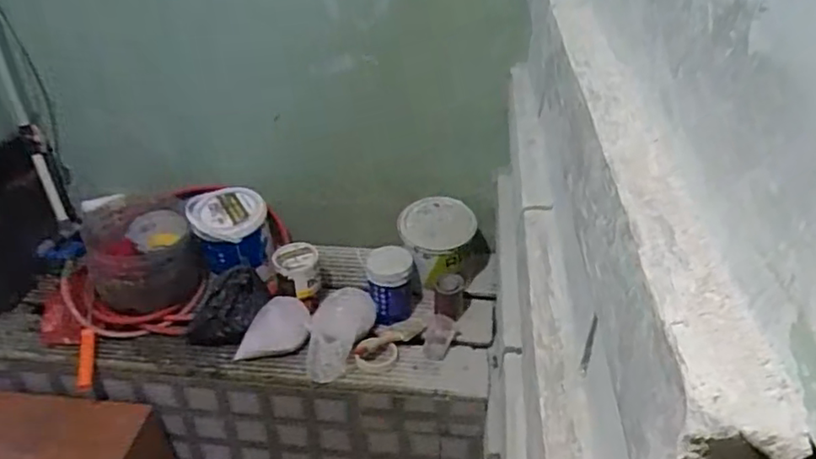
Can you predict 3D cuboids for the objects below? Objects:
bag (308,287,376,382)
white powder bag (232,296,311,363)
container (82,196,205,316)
[{"bbox_3d":[-0.168,0.228,1.371,0.130,0.092,0.219,13,35,19],"label":"bag"},{"bbox_3d":[-0.307,0.223,1.376,0.168,0.083,0.110,-8,34,-12],"label":"white powder bag"},{"bbox_3d":[-0.637,0.059,1.460,0.242,0.176,0.231,-15,36,-22],"label":"container"}]

